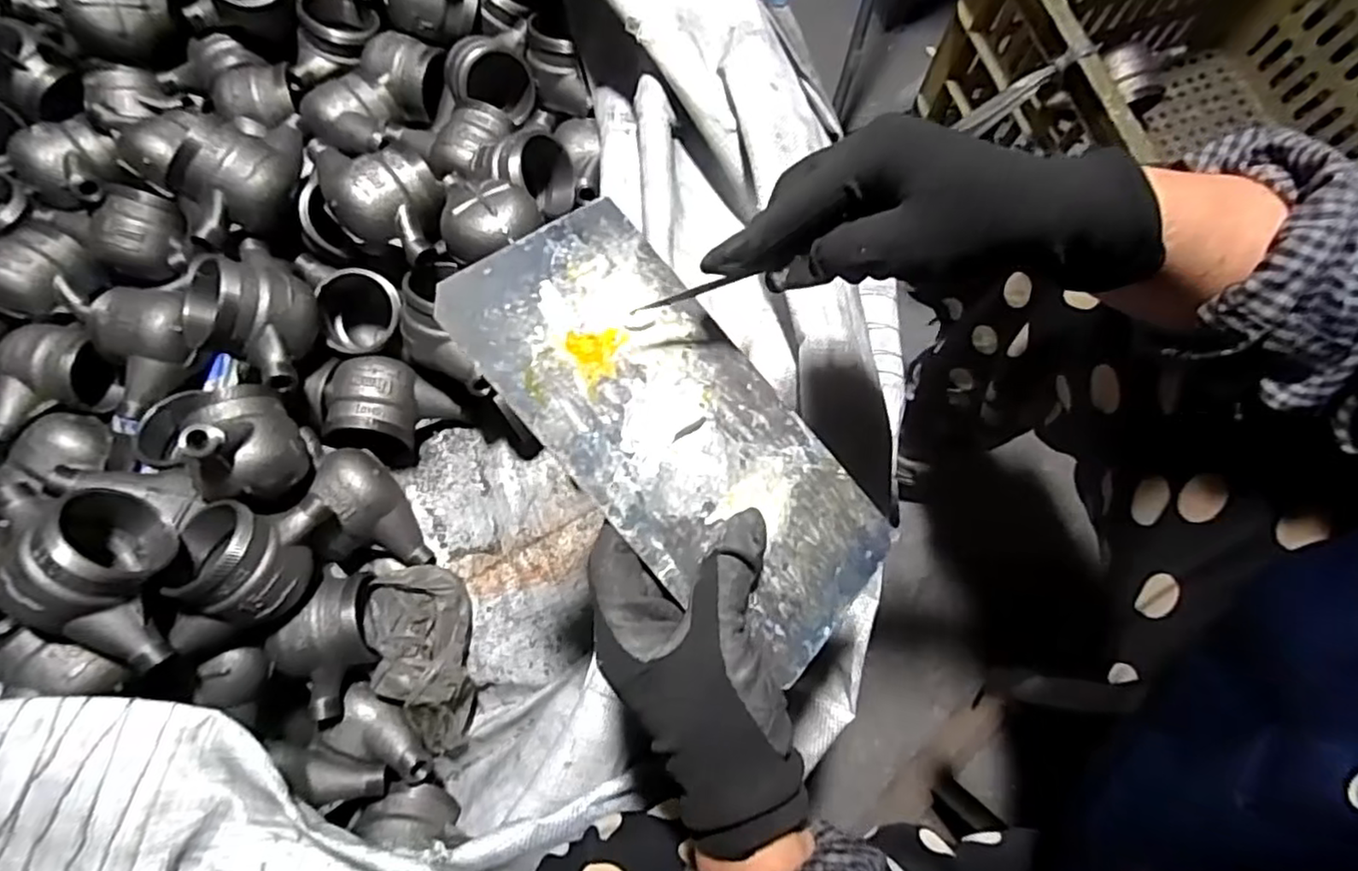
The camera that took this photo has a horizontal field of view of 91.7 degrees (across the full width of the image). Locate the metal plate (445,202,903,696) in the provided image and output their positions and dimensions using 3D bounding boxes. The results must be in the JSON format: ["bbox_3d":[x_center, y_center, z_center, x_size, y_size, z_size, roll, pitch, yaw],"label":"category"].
[{"bbox_3d":[0.002,-0.004,0.319,0.233,0.004,0.118,48,59,-1],"label":"metal plate"}]

